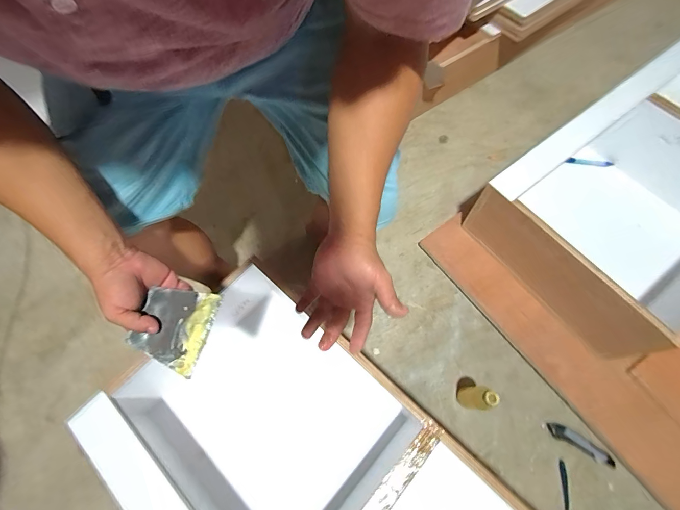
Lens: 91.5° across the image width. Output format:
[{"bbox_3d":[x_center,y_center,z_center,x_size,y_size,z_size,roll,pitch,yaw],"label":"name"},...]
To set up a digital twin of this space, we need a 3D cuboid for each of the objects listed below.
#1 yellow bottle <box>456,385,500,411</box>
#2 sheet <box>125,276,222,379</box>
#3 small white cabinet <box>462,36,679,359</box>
[{"bbox_3d":[0.327,0.334,0.776,0.054,0.175,0.053,1,67,3],"label":"yellow bottle"},{"bbox_3d":[-0.215,0.088,0.433,0.095,0.007,0.109,17,74,5],"label":"sheet"},{"bbox_3d":[1.000,-0.279,0.930,1.352,0.300,0.564,-36,69,-12],"label":"small white cabinet"}]

